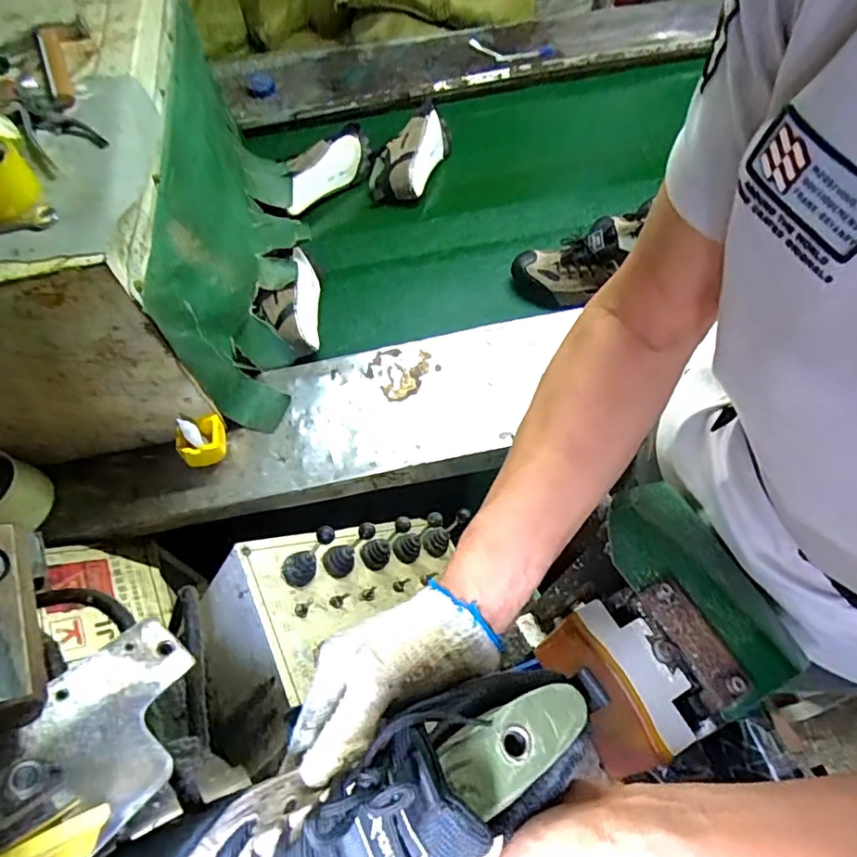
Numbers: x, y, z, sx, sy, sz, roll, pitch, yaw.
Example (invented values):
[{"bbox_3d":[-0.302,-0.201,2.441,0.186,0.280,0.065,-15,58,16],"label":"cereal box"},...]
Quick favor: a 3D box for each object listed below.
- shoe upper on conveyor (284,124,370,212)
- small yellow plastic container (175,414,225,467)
[{"bbox_3d":[-0.225,-0.561,1.197,0.249,0.072,0.092,-41,64,-19],"label":"shoe upper on conveyor"},{"bbox_3d":[-0.331,0.021,0.831,0.063,0.060,0.064,-9,59,-1],"label":"small yellow plastic container"}]

